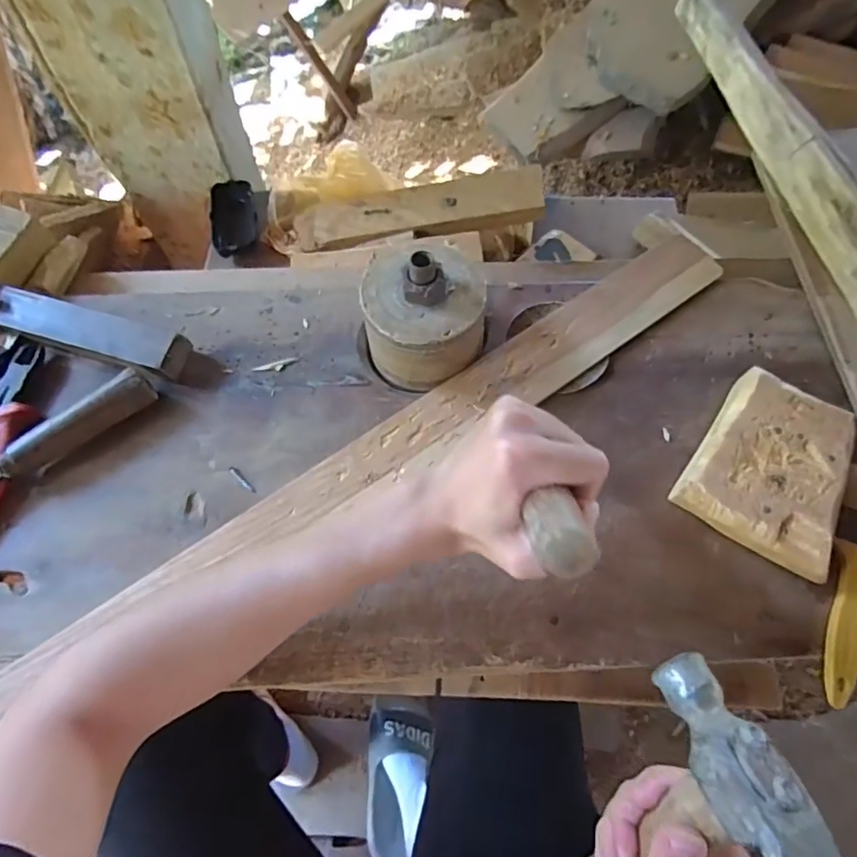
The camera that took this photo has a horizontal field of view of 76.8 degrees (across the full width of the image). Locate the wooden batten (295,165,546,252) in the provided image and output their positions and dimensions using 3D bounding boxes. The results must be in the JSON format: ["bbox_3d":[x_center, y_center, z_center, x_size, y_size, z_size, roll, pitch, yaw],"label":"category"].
[{"bbox_3d":[-0.016,-0.250,0.632,0.295,0.034,0.056,-5,65,12],"label":"wooden batten"}]

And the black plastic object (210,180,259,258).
[{"bbox_3d":[-0.241,-0.264,0.672,0.054,0.021,0.101,-7,66,-4],"label":"black plastic object"}]

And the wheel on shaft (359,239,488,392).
[{"bbox_3d":[-0.003,-0.102,0.451,0.099,0.101,0.106,0,66,-1],"label":"wheel on shaft"}]

